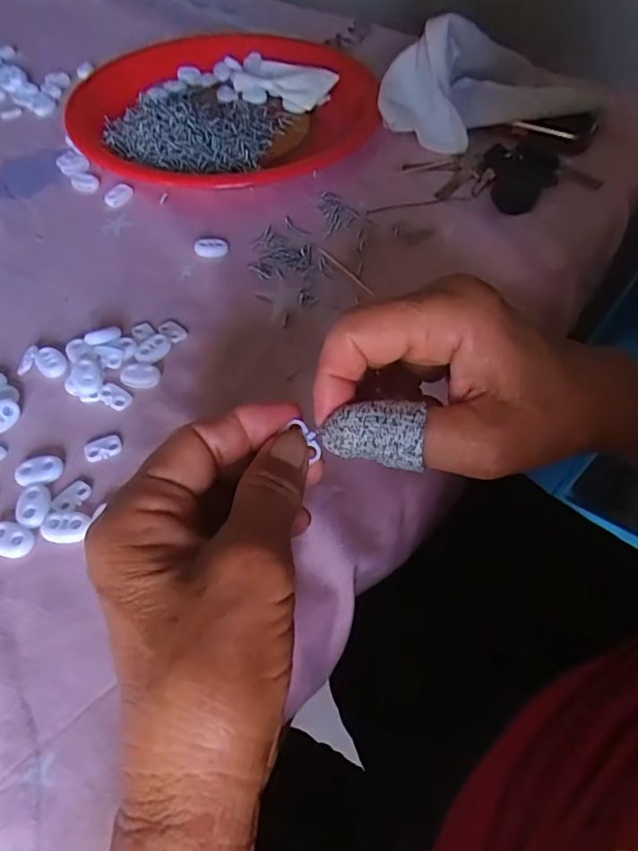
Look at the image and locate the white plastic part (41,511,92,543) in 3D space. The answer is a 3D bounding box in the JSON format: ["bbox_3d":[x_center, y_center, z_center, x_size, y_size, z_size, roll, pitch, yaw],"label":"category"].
[{"bbox_3d":[-0.119,0.047,0.264,0.021,0.004,0.015,10,55,6],"label":"white plastic part"}]

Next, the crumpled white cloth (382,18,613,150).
[{"bbox_3d":[0.139,-0.286,0.463,0.180,0.077,0.087,-12,55,-9],"label":"crumpled white cloth"}]

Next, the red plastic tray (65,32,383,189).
[{"bbox_3d":[-0.080,-0.273,0.481,0.249,0.030,0.222,-2,54,-2],"label":"red plastic tray"}]

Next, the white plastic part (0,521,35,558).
[{"bbox_3d":[-0.143,0.053,0.261,0.021,0.004,0.015,17,56,11],"label":"white plastic part"}]

